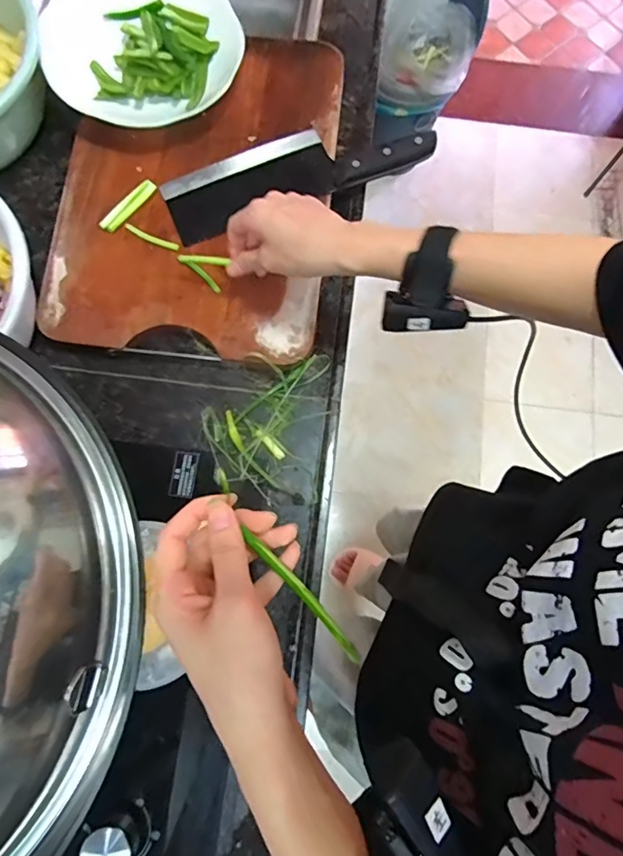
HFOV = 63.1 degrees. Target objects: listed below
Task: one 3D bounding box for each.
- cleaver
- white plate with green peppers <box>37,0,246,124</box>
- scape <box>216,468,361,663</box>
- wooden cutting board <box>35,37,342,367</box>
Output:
[{"bbox_3d":[-0.013,-0.281,0.548,0.289,0.026,0.083,-21,79,-5],"label":"cleaver"},{"bbox_3d":[-0.188,-0.418,0.555,0.220,0.035,0.176,10,78,1],"label":"white plate with green peppers"},{"bbox_3d":[-0.007,0.102,0.328,0.007,0.036,0.181,-36,111,-8],"label":"scape"},{"bbox_3d":[-0.118,-0.265,0.550,0.273,0.028,0.388,7,78,0],"label":"wooden cutting board"}]

